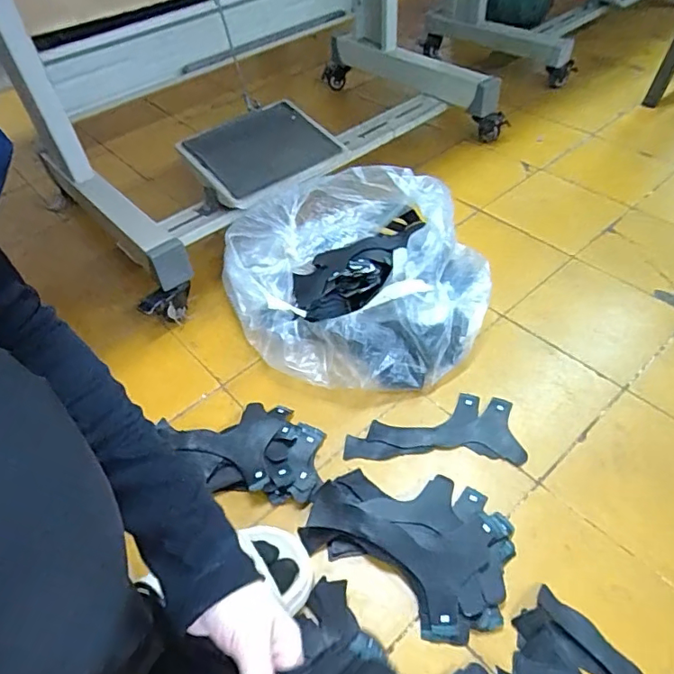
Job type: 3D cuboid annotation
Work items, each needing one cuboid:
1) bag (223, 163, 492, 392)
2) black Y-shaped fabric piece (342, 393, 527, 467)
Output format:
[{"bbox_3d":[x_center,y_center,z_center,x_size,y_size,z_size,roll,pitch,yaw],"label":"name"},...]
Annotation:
[{"bbox_3d":[0.023,-0.098,0.791,0.387,0.175,0.337,33,58,28],"label":"bag"},{"bbox_3d":[0.126,0.122,0.697,0.225,0.009,0.099,0,50,6],"label":"black Y-shaped fabric piece"}]

